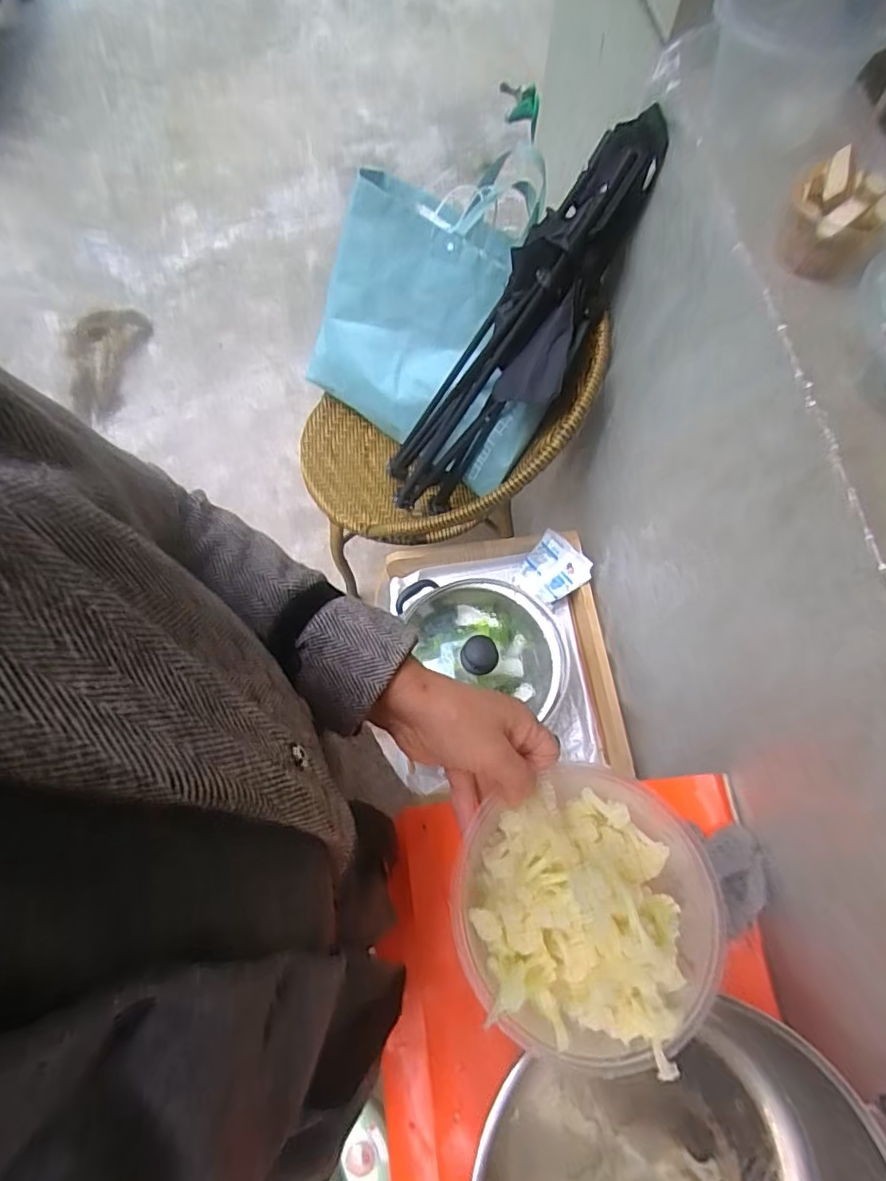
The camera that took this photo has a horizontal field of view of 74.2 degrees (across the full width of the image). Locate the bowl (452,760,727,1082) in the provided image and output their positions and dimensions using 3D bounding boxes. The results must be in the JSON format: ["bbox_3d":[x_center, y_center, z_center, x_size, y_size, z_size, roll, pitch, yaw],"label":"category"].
[{"bbox_3d":[0.094,0.207,0.380,0.164,0.061,0.160,1,67,-2],"label":"bowl"}]

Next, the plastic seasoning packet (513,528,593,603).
[{"bbox_3d":[0.196,-0.033,1.034,0.105,0.016,0.108,41,105,17],"label":"plastic seasoning packet"}]

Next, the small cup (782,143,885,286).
[{"bbox_3d":[0.349,-0.331,0.520,0.076,0.072,0.090,-32,72,-15],"label":"small cup"}]

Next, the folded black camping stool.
[{"bbox_3d":[0.116,-0.372,0.932,0.107,0.660,0.189,-11,64,-41],"label":"folded black camping stool"}]

